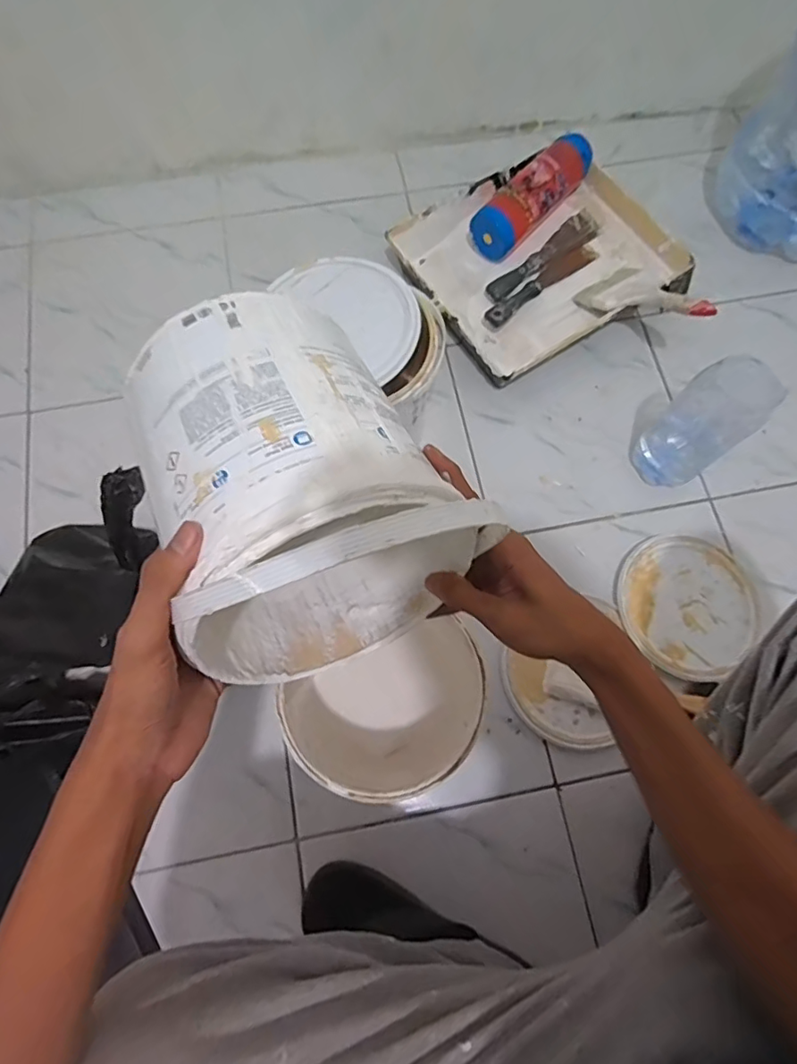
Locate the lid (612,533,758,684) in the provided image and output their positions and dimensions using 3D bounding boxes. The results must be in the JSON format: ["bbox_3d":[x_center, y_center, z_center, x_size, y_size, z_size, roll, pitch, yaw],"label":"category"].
[{"bbox_3d":[0.360,0.087,0.676,0.171,0.020,0.172,0,73,-1],"label":"lid"}]

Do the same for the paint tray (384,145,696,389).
[{"bbox_3d":[0.203,-0.380,0.788,0.340,0.066,0.307,-31,76,-9],"label":"paint tray"}]

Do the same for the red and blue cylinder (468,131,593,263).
[{"bbox_3d":[0.196,-0.487,0.785,0.067,0.066,0.198,43,78,11],"label":"red and blue cylinder"}]

